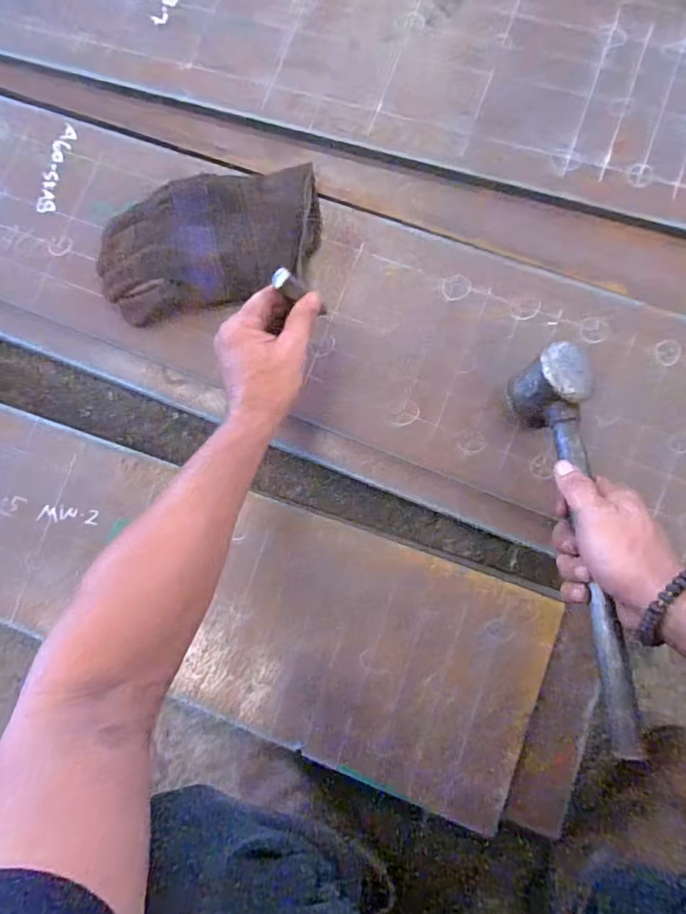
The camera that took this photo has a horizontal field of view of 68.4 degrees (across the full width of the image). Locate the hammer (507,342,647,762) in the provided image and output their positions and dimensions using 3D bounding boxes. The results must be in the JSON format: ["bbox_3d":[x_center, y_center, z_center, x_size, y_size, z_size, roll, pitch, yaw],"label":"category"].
[{"bbox_3d":[0.181,0.057,0.396,0.059,0.043,0.298,-5,77,7],"label":"hammer"}]

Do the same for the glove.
[{"bbox_3d":[-0.135,-0.214,0.514,0.237,0.039,0.140,-17,84,6],"label":"glove"}]

